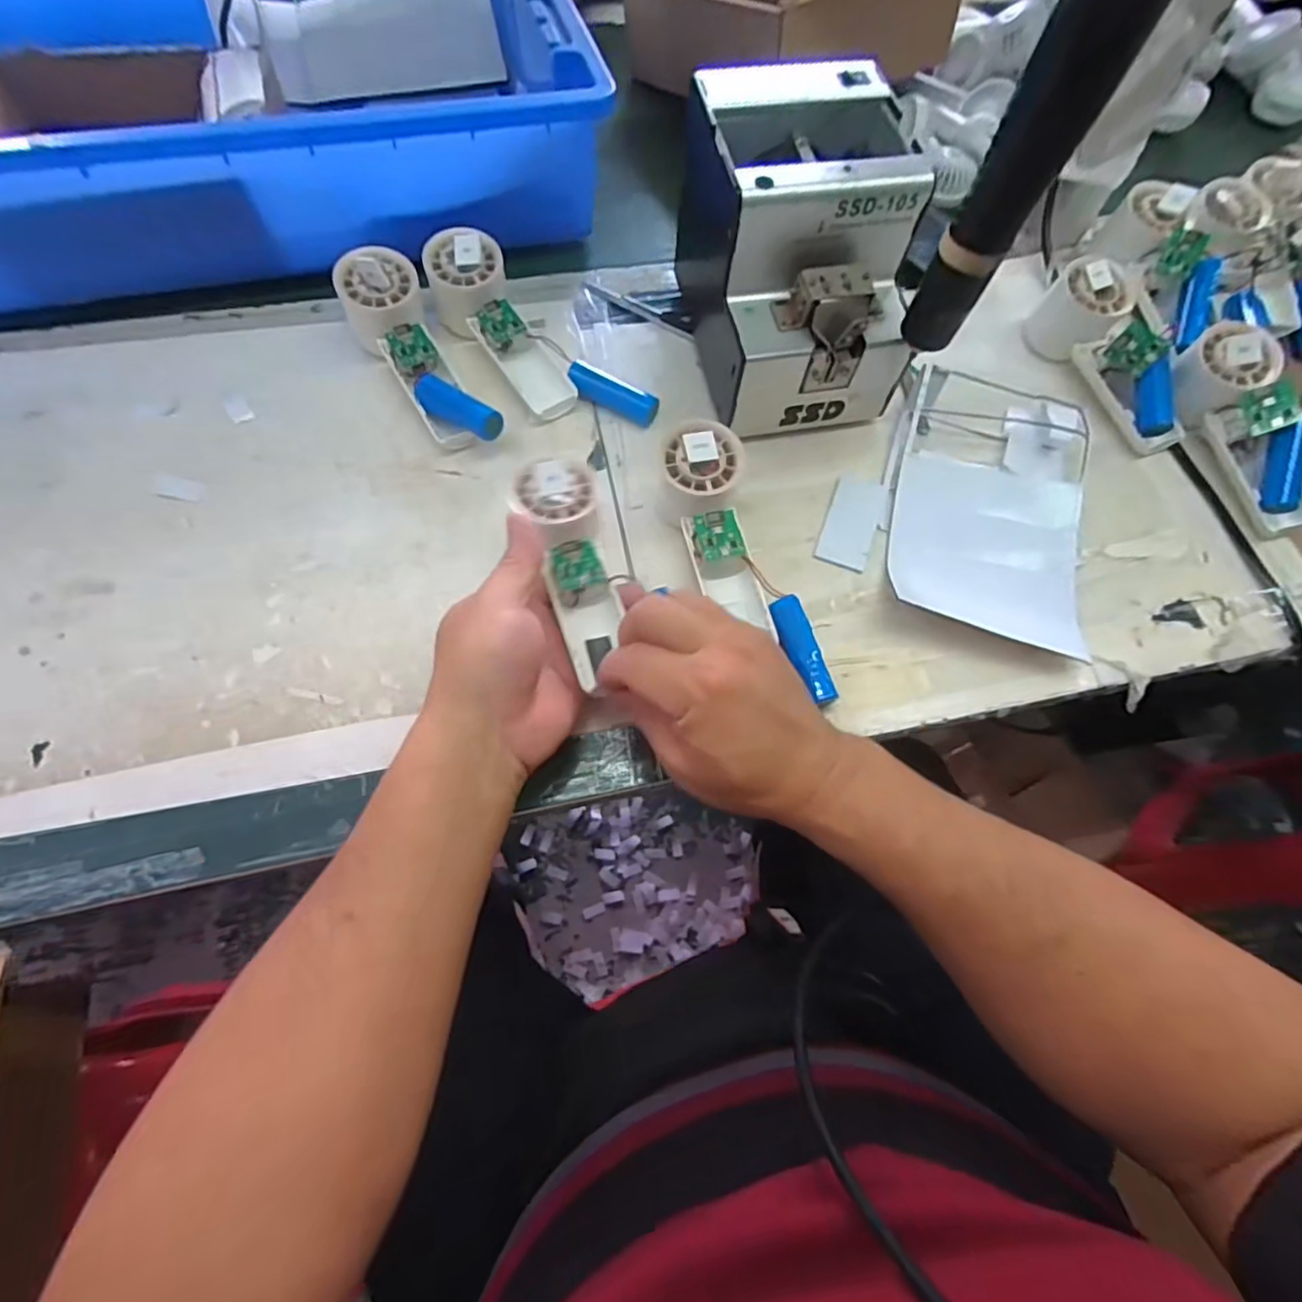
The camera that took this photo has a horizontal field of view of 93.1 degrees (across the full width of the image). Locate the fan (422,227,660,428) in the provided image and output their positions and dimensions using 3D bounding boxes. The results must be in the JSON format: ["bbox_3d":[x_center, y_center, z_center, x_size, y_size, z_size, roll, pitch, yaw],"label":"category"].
[{"bbox_3d":[-0.091,-0.230,0.475,0.208,0.055,0.075,40,71,0],"label":"fan"}]

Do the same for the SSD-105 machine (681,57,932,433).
[{"bbox_3d":[0.101,-0.278,0.440,0.124,0.146,0.186,-10,68,-6],"label":"SSD-105 machine"}]

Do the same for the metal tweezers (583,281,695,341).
[{"bbox_3d":[-0.010,-0.292,0.522,0.117,0.006,0.013,35,70,12],"label":"metal tweezers"}]

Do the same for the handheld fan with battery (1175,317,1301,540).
[{"bbox_3d":[0.439,-0.163,0.449,0.054,0.053,0.160,-16,85,-8],"label":"handheld fan with battery"}]

